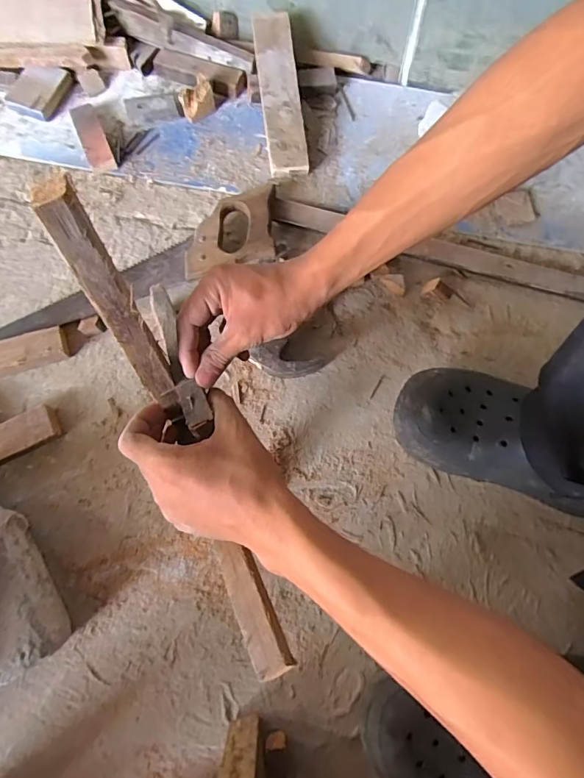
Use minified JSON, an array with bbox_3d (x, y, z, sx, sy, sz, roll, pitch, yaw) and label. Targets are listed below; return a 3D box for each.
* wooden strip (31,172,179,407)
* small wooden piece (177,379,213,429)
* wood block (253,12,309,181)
[{"bbox_3d":[-0.120,-0.055,0.312,0.024,0.178,0.024,-22,47,-7],"label":"wooden strip"},{"bbox_3d":[-0.077,0.010,0.352,0.021,0.004,0.046,-24,54,-7],"label":"small wooden piece"},{"bbox_3d":[-0.016,-0.391,0.594,0.051,0.024,0.208,-8,88,-4],"label":"wood block"}]

